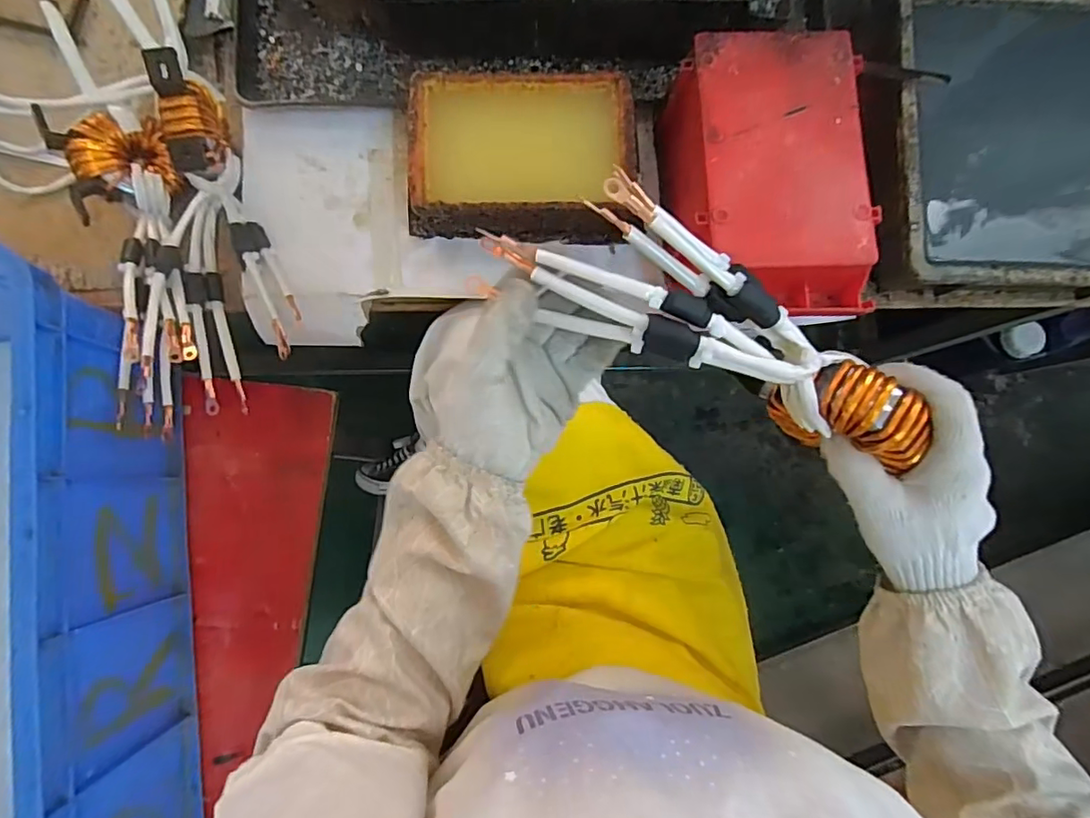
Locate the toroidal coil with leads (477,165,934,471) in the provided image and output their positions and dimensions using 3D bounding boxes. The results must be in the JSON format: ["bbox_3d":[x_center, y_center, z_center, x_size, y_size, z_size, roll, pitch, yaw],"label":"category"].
[{"bbox_3d":[0.103,-0.048,0.331,0.268,0.042,0.082,29,83,-3],"label":"toroidal coil with leads"}]

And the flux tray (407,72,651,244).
[{"bbox_3d":[-0.025,-0.235,0.527,0.210,0.067,0.137,-2,83,-2],"label":"flux tray"}]

